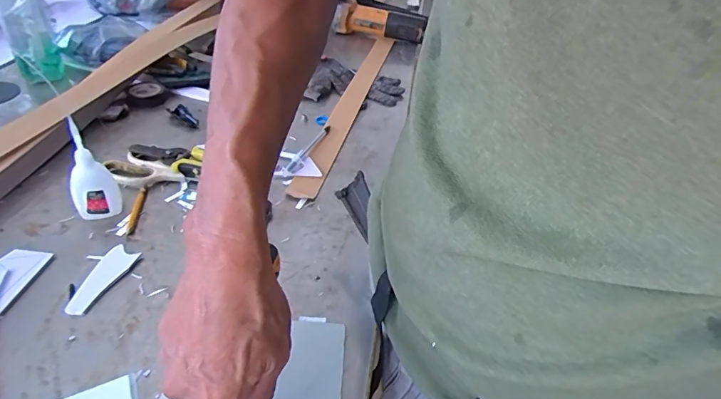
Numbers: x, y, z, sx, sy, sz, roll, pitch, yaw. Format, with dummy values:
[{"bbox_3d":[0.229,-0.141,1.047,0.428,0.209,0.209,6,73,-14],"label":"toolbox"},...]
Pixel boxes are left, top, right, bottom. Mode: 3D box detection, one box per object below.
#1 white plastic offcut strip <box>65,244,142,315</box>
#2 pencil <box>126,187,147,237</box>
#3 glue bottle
[{"bbox_3d":[-0.246,0.075,0.421,0.030,0.006,0.082,13,39,6],"label":"white plastic offcut strip"},{"bbox_3d":[-0.254,0.011,0.499,0.008,0.005,0.082,-2,40,-12],"label":"pencil"},{"bbox_3d":[-0.286,-0.027,0.465,0.041,0.106,0.029,1,39,-8],"label":"glue bottle"}]

